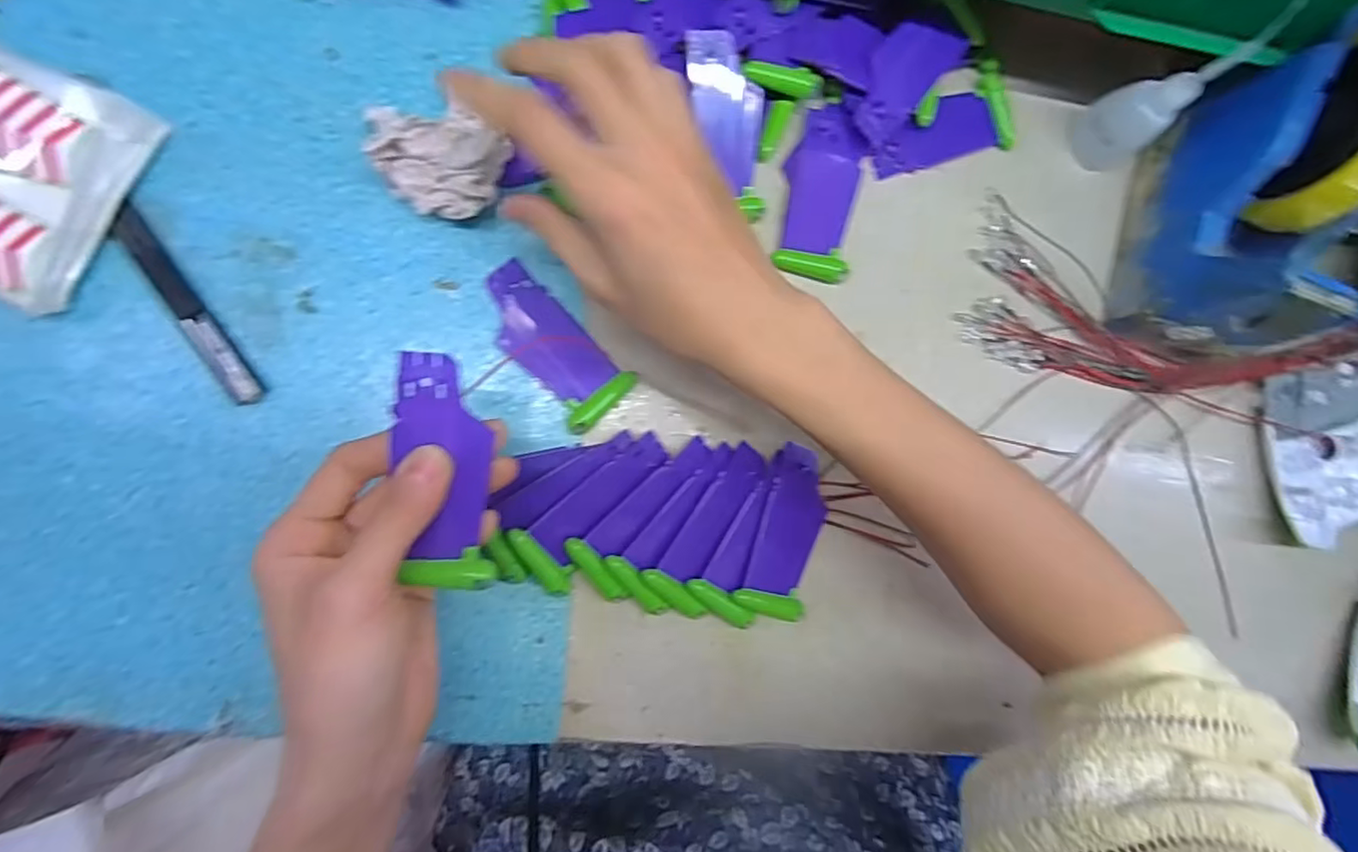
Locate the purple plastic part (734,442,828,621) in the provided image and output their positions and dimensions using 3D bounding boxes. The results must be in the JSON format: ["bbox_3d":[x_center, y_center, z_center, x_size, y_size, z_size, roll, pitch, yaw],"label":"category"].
[{"bbox_3d":[0.059,0.057,0.337,0.038,0.012,0.088,19,88,-9],"label":"purple plastic part"}]

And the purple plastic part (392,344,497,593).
[{"bbox_3d":[-0.088,0.018,0.237,0.033,0.015,0.090,-7,94,-9],"label":"purple plastic part"}]

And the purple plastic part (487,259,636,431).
[{"bbox_3d":[-0.067,-0.041,0.321,0.039,0.013,0.089,-45,97,-6],"label":"purple plastic part"}]

